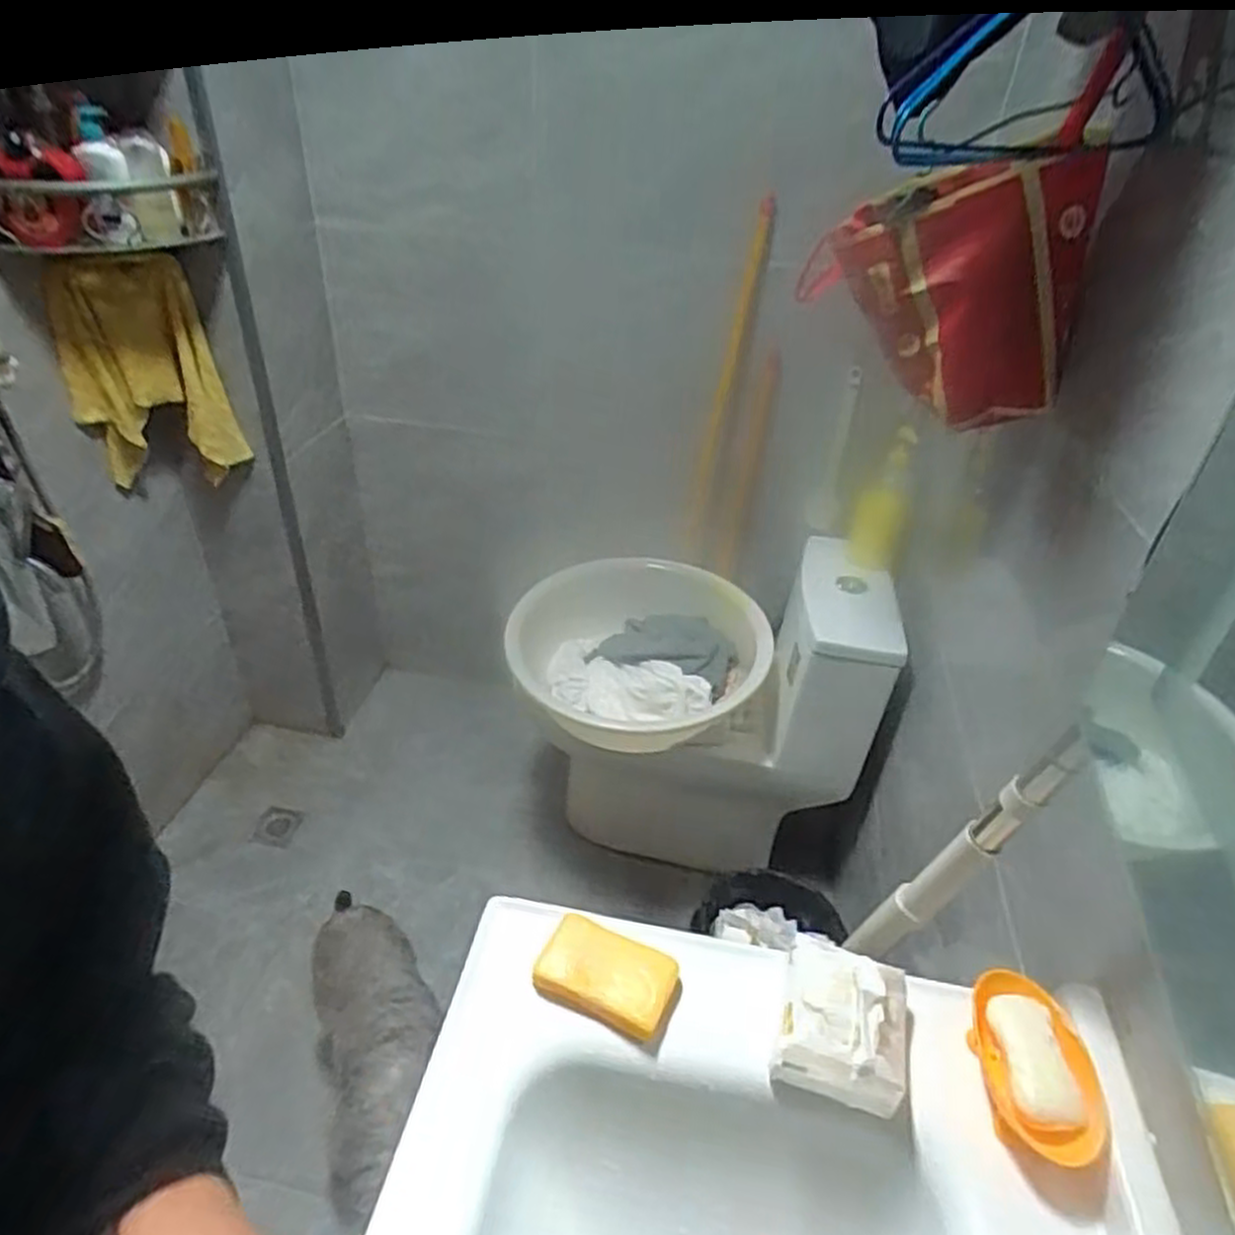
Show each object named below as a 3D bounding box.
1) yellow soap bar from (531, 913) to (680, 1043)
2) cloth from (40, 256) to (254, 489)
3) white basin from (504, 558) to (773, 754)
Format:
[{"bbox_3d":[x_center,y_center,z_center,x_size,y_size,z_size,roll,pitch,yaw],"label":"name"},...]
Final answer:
[{"bbox_3d":[-0.008,0.287,0.631,0.105,0.021,0.065,15,39,17],"label":"yellow soap bar"},{"bbox_3d":[-0.842,-0.429,1.400,0.234,0.391,0.058,-23,27,-24],"label":"cloth"},{"bbox_3d":[0.035,0.065,1.443,0.457,0.158,0.430,1,37,-1],"label":"white basin"}]

